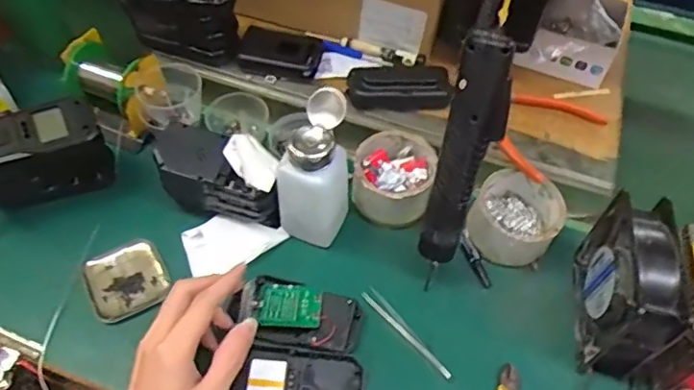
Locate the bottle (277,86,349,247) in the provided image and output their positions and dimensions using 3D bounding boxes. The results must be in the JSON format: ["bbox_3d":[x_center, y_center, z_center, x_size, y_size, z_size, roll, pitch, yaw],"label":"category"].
[{"bbox_3d":[-0.031,-0.017,0.514,0.066,0.152,0.067,-3,54,-4],"label":"bottle"}]

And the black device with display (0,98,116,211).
[{"bbox_3d":[-0.301,-0.035,0.541,0.127,0.087,0.059,-20,57,-16],"label":"black device with display"}]

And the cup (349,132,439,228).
[{"bbox_3d":[0.048,-0.015,0.574,0.078,0.066,0.079,1,54,-1],"label":"cup"}]

